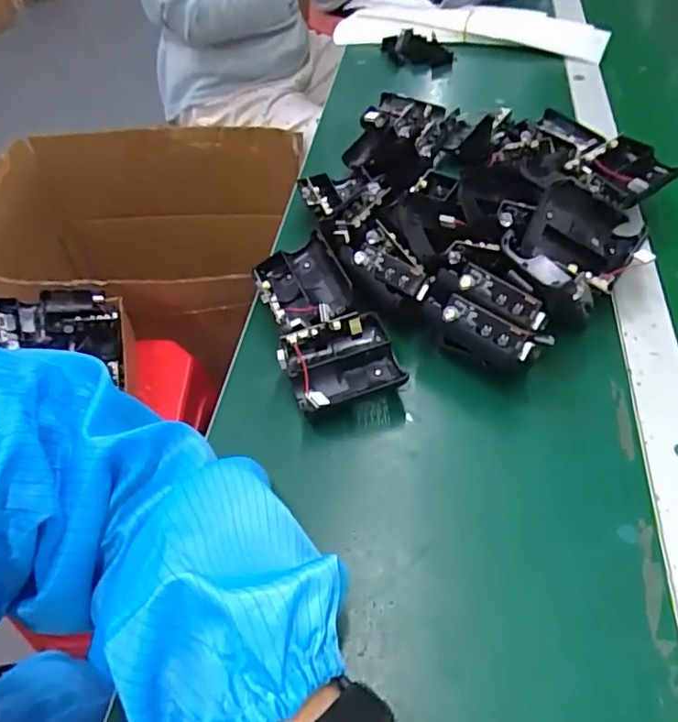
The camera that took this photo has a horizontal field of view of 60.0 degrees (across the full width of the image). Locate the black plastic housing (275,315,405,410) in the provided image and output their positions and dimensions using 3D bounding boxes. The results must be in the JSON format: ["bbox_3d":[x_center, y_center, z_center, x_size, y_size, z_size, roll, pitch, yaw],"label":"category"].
[{"bbox_3d":[0.004,0.004,0.429,0.081,0.044,0.064,-18,51,-12],"label":"black plastic housing"}]

